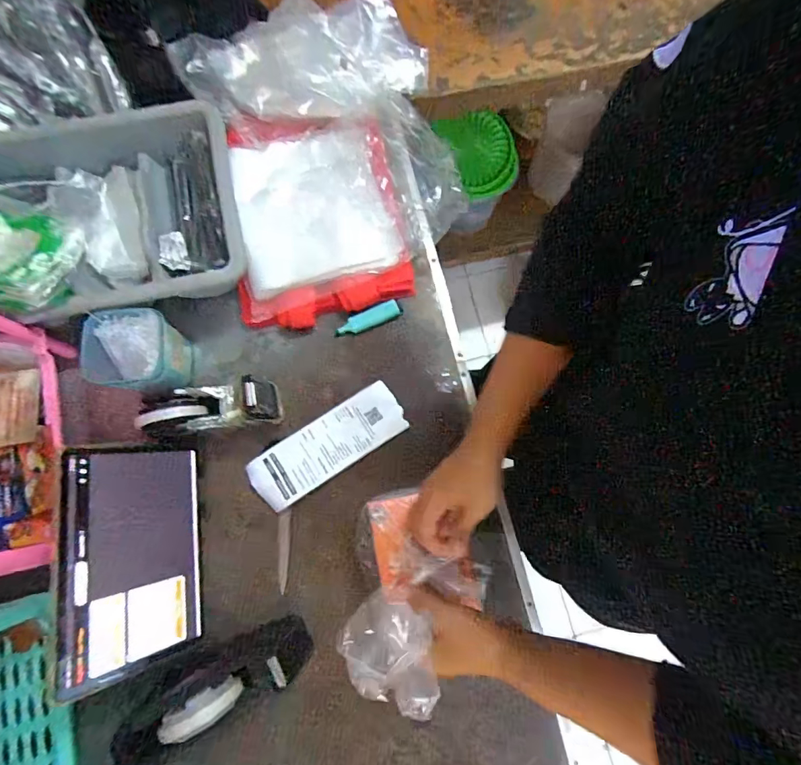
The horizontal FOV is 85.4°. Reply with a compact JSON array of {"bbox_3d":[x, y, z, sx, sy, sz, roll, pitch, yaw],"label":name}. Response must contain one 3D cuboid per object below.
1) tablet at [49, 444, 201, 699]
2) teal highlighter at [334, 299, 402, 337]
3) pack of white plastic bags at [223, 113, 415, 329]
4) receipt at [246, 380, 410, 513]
[{"bbox_3d":[-0.310,0.197,0.510,0.008,0.149,0.241,-16,76,34],"label":"tablet"},{"bbox_3d":[-0.049,-0.094,0.642,0.101,0.010,0.028,-21,79,-5],"label":"teal highlighter"},{"bbox_3d":[-0.124,-0.262,0.655,0.245,0.052,0.337,-7,78,-3],"label":"pack of white plastic bags"},{"bbox_3d":[-0.101,0.087,0.605,0.224,0.012,0.078,-32,81,-7],"label":"receipt"}]

